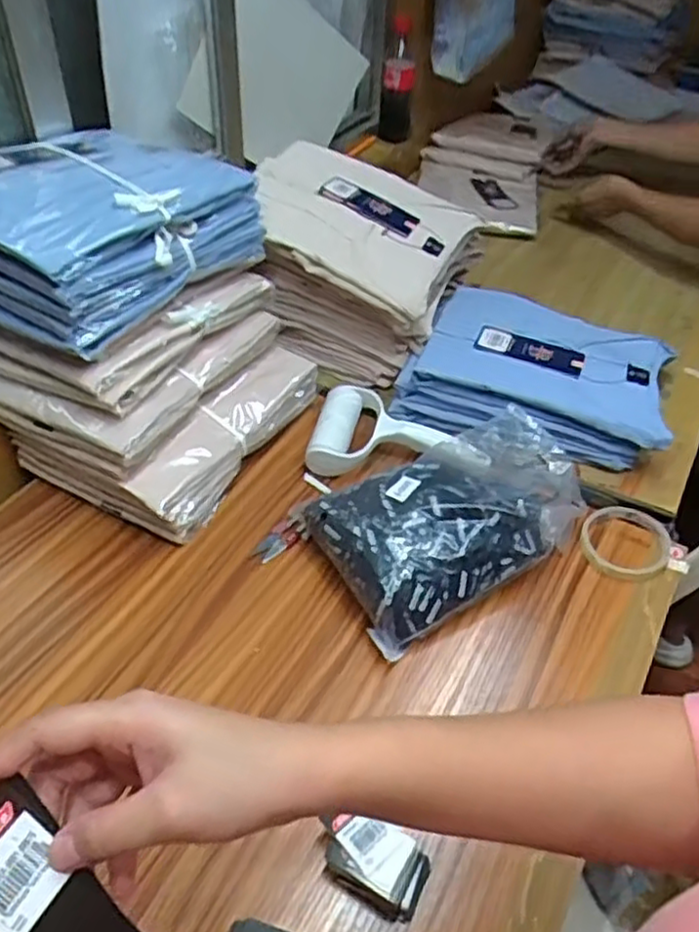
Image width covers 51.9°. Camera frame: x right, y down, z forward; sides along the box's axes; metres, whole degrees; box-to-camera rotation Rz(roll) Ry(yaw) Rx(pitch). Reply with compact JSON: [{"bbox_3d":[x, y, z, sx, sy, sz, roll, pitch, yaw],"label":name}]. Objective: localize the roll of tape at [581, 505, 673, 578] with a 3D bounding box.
[{"bbox_3d":[0.272,0.074,0.704,0.083,0.011,0.089,1,43,-1],"label":"roll of tape"}]

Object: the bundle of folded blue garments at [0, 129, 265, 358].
[{"bbox_3d":[-0.245,-0.232,0.690,0.215,0.101,0.250,24,47,21],"label":"bundle of folded blue garments"}]

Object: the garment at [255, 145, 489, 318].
[{"bbox_3d":[0.003,-0.286,0.841,0.245,0.051,0.183,29,67,6],"label":"garment"}]

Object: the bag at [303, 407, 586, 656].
[{"bbox_3d":[0.103,0.045,0.691,0.277,0.073,0.164,-27,51,-28],"label":"bag"}]

